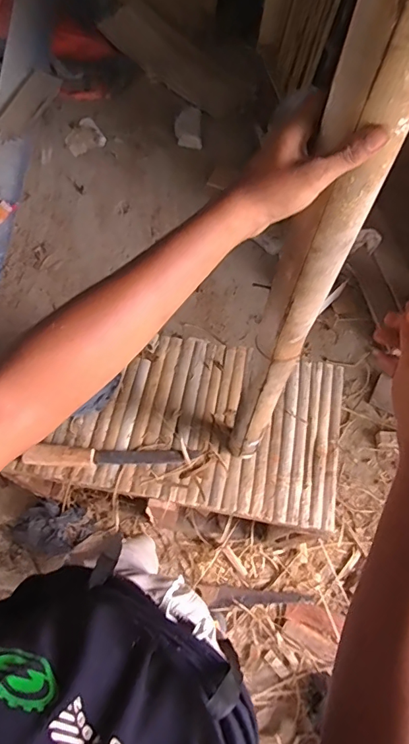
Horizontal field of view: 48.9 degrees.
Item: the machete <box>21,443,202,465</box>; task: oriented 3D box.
[{"bbox_3d":[-0.204,0.185,1.006,0.385,0.049,0.053,0,65,-3],"label":"machete"}]

